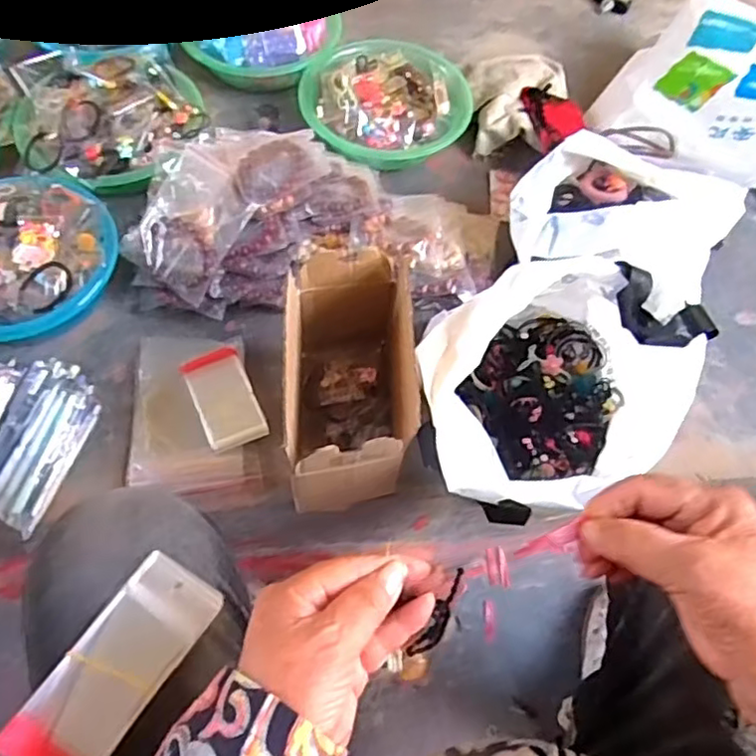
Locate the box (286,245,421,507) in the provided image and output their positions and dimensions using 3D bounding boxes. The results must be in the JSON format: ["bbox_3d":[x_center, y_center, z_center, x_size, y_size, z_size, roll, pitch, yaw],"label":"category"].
[{"bbox_3d":[-0.030,0.005,0.655,0.114,0.170,0.223,-1,62,-4],"label":"box"}]

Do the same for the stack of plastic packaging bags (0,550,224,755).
[{"bbox_3d":[-0.145,0.161,0.355,0.052,0.012,0.123,40,63,-5],"label":"stack of plastic packaging bags"}]

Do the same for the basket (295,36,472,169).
[{"bbox_3d":[0.011,-0.396,0.931,0.234,0.079,0.217,1,62,-3],"label":"basket"}]

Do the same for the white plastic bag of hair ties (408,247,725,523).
[{"bbox_3d":[0.169,0.008,0.651,0.268,0.179,0.244,-16,64,-11],"label":"white plastic bag of hair ties"}]

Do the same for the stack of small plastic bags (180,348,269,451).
[{"bbox_3d":[-0.175,0.022,0.728,0.065,0.006,0.117,-23,66,-14],"label":"stack of small plastic bags"}]

